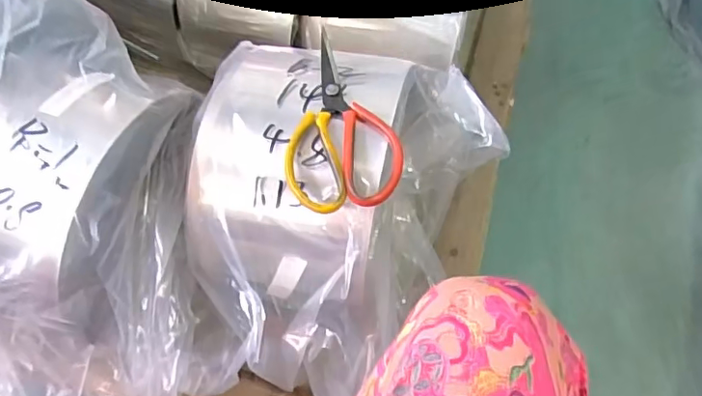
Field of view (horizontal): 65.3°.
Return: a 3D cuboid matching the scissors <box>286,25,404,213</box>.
[{"bbox_3d":[-0.012,-0.063,0.447,0.089,0.019,0.154,-8,61,-7],"label":"scissors"}]

